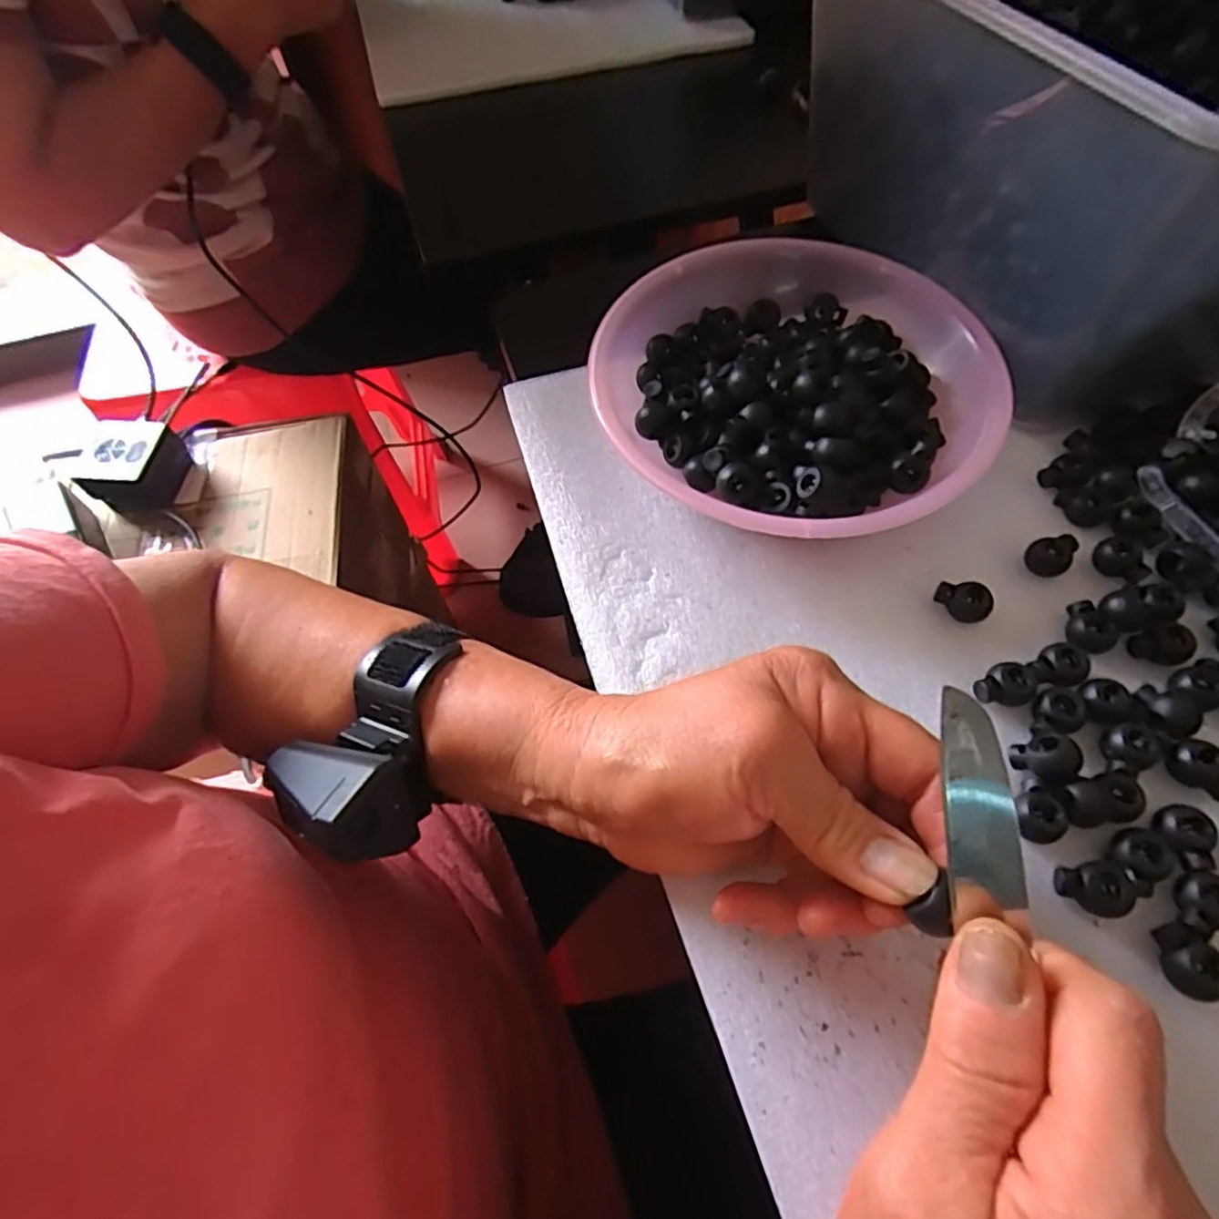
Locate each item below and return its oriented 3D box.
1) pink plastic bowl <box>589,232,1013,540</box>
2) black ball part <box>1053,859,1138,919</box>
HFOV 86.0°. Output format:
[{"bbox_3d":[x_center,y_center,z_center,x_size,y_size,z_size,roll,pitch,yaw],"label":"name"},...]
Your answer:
[{"bbox_3d":[0.090,-0.111,0.326,0.184,0.045,0.186,-1,61,2],"label":"pink plastic bowl"},{"bbox_3d":[0.170,0.097,0.227,0.022,0.013,0.017,-10,61,-2],"label":"black ball part"}]

